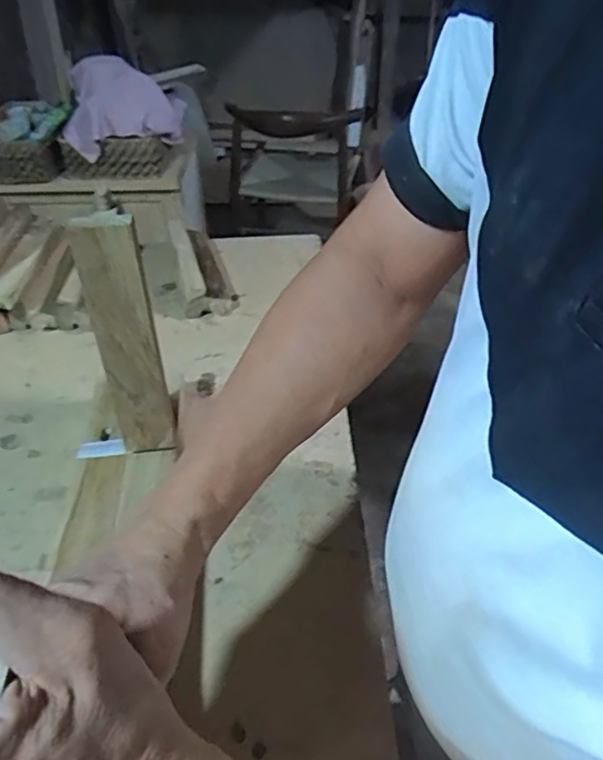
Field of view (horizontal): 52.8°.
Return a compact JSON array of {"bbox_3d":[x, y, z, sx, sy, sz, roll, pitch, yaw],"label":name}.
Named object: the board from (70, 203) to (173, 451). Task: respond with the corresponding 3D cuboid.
[{"bbox_3d":[-0.144,-0.028,0.501,0.045,0.216,0.018,-16,38,-20],"label":"board"}]

